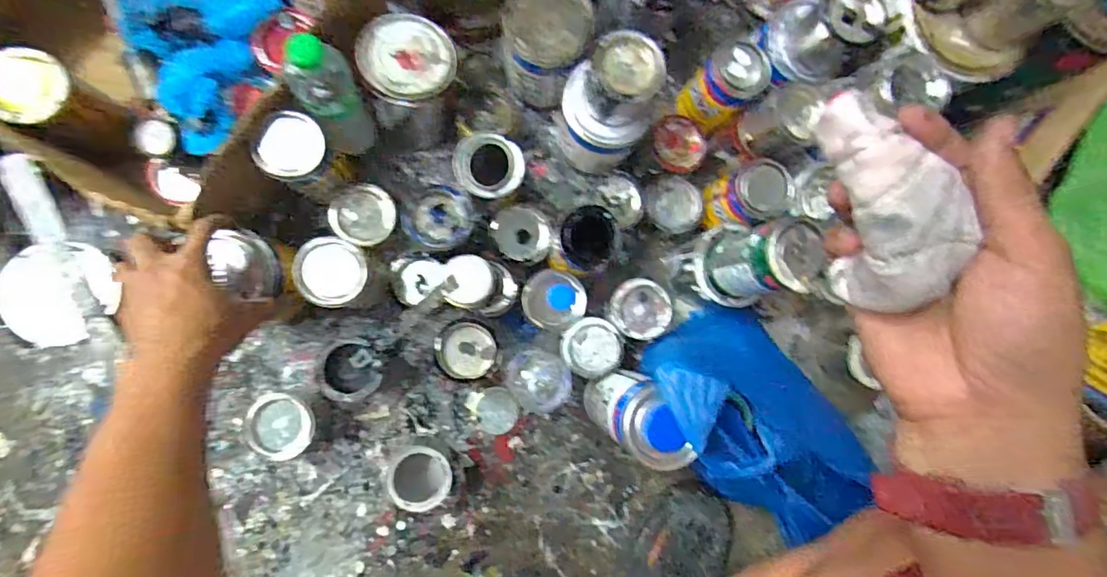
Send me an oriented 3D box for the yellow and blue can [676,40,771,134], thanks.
[{"bbox_3d":[0.213,-0.252,0.665,0.079,0.102,0.073,-44,92,-9],"label":"yellow and blue can"}]

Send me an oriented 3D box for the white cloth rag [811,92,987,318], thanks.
[{"bbox_3d":[0.148,-0.043,0.240,0.043,0.045,0.096,-31,108,-9],"label":"white cloth rag"}]

